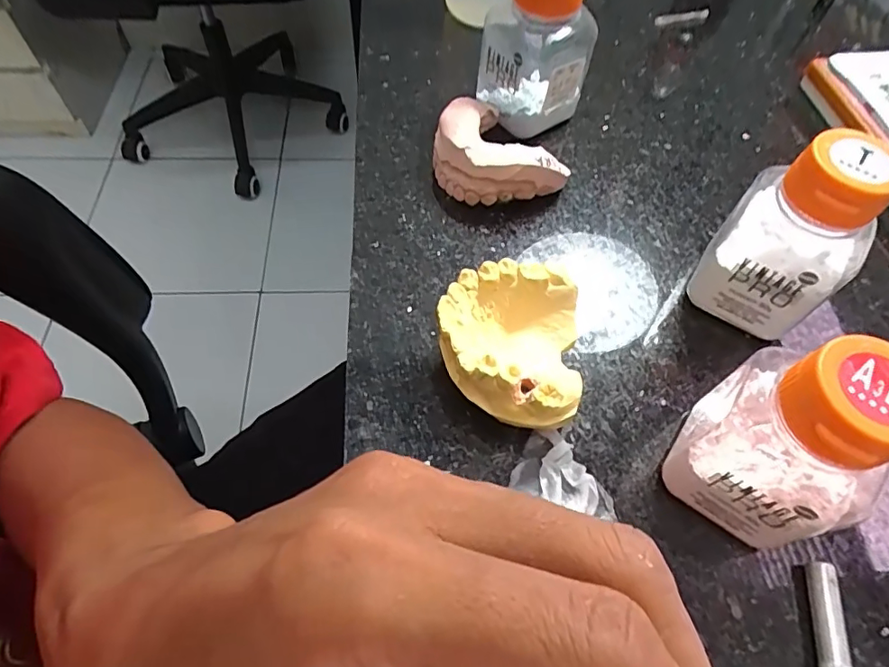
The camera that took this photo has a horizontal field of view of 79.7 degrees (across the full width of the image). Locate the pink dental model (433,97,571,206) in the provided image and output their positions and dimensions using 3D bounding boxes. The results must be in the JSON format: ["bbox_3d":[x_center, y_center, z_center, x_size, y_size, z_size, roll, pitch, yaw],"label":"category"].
[{"bbox_3d":[0.021,-0.081,0.243,0.044,0.024,0.060,-37,68,-22],"label":"pink dental model"}]

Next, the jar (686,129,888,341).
[{"bbox_3d":[0.123,-0.031,0.192,0.042,0.073,0.033,41,66,19],"label":"jar"}]

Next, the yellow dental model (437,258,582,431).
[{"bbox_3d":[0.022,0.005,0.190,0.048,0.031,0.055,10,60,2],"label":"yellow dental model"}]

